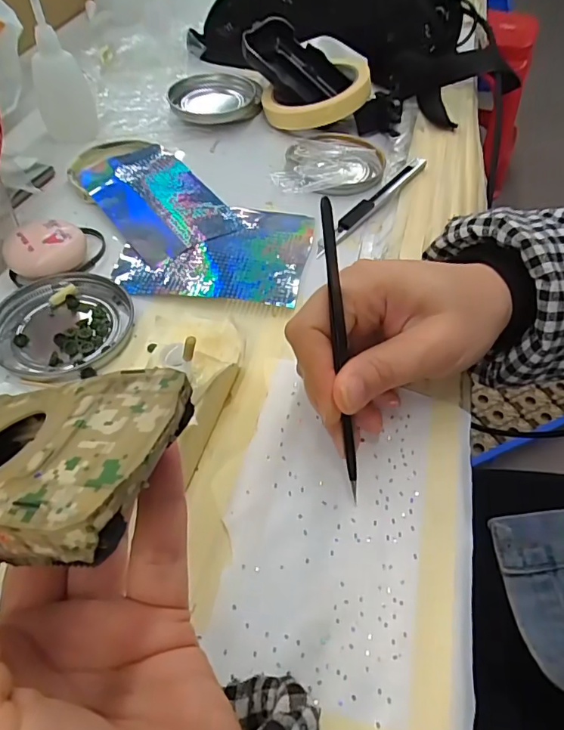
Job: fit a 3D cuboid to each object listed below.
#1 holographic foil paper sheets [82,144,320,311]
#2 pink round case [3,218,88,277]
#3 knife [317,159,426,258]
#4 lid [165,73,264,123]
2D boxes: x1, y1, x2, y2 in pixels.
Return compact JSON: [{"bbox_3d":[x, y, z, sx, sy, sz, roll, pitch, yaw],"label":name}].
[{"bbox_3d":[-0.064,-0.105,0.352,0.166,0.010,0.150,6,51,4],"label":"holographic foil paper sheets"},{"bbox_3d":[-0.150,-0.073,0.316,0.047,0.022,0.038,-17,53,-15],"label":"pink round case"},{"bbox_3d":[0.069,-0.122,0.371,0.013,0.009,0.137,33,57,23],"label":"knife"},{"bbox_3d":[-0.064,-0.246,0.460,0.084,0.019,0.082,1,50,-1],"label":"lid"}]

